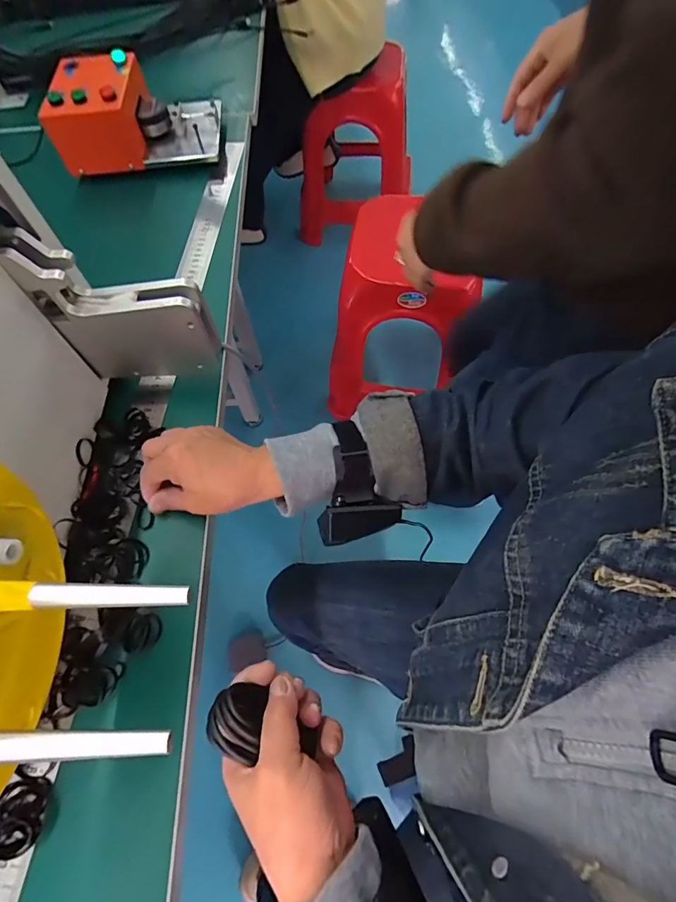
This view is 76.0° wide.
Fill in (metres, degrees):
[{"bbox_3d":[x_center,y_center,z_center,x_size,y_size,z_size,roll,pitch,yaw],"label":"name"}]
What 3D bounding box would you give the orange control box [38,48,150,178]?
[{"bbox_3d":[-0.326,-0.465,0.604,0.109,0.088,0.142,-5,62,0],"label":"orange control box"}]

